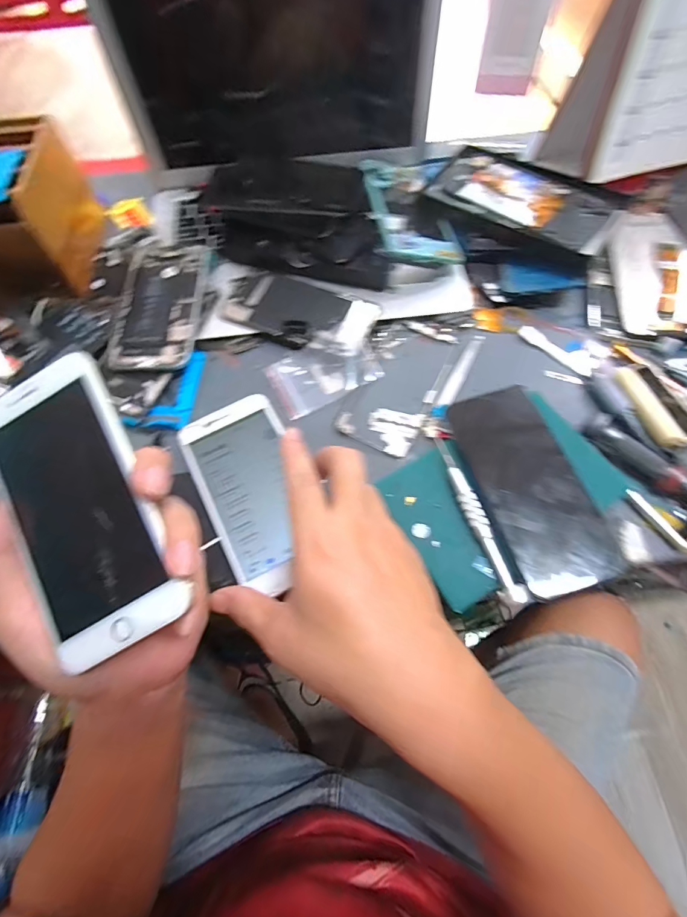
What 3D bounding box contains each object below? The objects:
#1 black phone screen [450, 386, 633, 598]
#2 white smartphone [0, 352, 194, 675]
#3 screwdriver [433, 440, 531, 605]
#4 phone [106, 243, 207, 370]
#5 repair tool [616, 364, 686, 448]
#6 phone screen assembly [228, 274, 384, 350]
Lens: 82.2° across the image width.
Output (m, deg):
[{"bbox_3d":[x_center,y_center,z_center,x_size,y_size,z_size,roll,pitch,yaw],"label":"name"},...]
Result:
[{"bbox_3d":[0.136,0.016,0.289,0.067,0.006,0.153,-17,65,0],"label":"black phone screen"},{"bbox_3d":[-0.139,0.024,0.204,0.074,0.005,0.150,-29,79,5],"label":"white smartphone"},{"bbox_3d":[0.094,0.040,0.281,0.012,0.005,0.124,-20,66,-6],"label":"screwdriver"},{"bbox_3d":[-0.177,-0.153,0.382,0.077,0.009,0.152,0,66,3],"label":"phone"},{"bbox_3d":[0.249,-0.044,0.314,0.027,0.013,0.085,-5,53,1],"label":"repair tool"},{"bbox_3d":[-0.057,-0.148,0.378,0.116,0.004,0.061,18,68,11],"label":"phone screen assembly"}]

